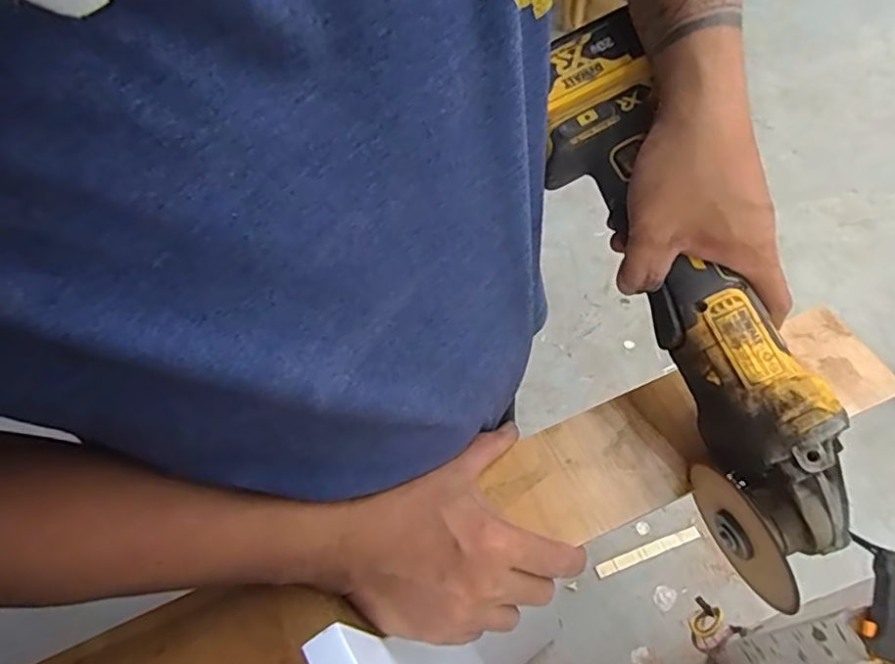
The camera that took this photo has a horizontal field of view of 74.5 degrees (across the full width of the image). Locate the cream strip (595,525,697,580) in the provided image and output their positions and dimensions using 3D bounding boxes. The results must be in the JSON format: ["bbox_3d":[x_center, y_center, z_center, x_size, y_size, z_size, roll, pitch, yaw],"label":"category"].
[{"bbox_3d":[0.419,0.459,1.232,0.229,0.010,0.026,-19,55,-8],"label":"cream strip"}]

